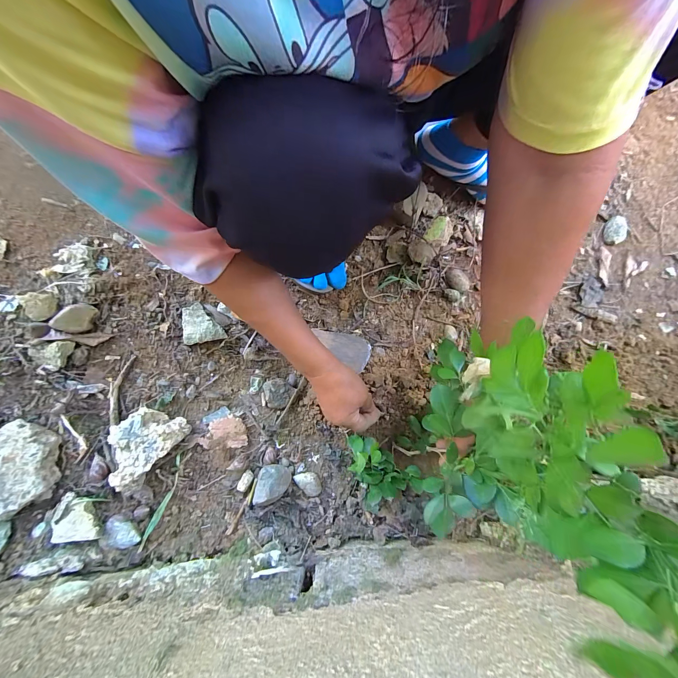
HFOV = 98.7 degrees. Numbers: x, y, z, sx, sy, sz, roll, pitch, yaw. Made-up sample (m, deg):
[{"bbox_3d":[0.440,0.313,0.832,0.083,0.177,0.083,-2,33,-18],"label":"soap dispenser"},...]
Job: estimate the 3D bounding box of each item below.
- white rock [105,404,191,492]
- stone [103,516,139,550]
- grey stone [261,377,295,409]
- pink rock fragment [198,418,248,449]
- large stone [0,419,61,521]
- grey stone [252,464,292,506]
[{"bbox_3d":[-0.284,0.148,0.427,0.101,0.049,0.079,-40,79,-8],"label":"white rock"},{"bbox_3d":[-0.299,0.265,0.398,0.053,0.015,0.028,31,79,8],"label":"stone"},{"bbox_3d":[-0.103,0.088,0.477,0.048,0.015,0.046,0,76,1],"label":"grey stone"},{"bbox_3d":[-0.182,0.148,0.459,0.070,0.014,0.044,-1,76,1],"label":"pink rock fragment"},{"bbox_3d":[-0.455,0.179,0.402,0.100,0.035,0.119,-9,76,-1],"label":"large stone"},{"bbox_3d":[-0.099,0.212,0.423,0.043,0.043,0.061,33,79,9],"label":"grey stone"}]

